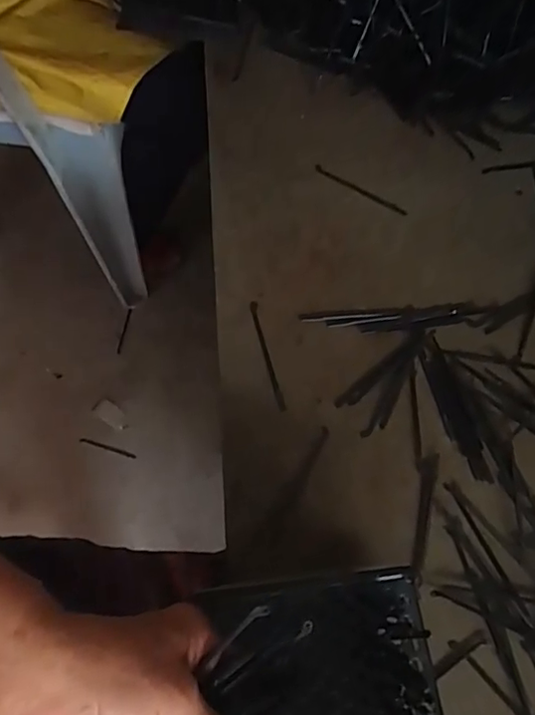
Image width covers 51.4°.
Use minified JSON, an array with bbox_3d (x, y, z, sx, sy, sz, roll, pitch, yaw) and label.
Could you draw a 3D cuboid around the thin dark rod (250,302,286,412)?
[{"bbox_3d":[0.000,-0.001,0.523,0.007,0.010,0.113,-13,65,-6],"label":"thin dark rod"}]

